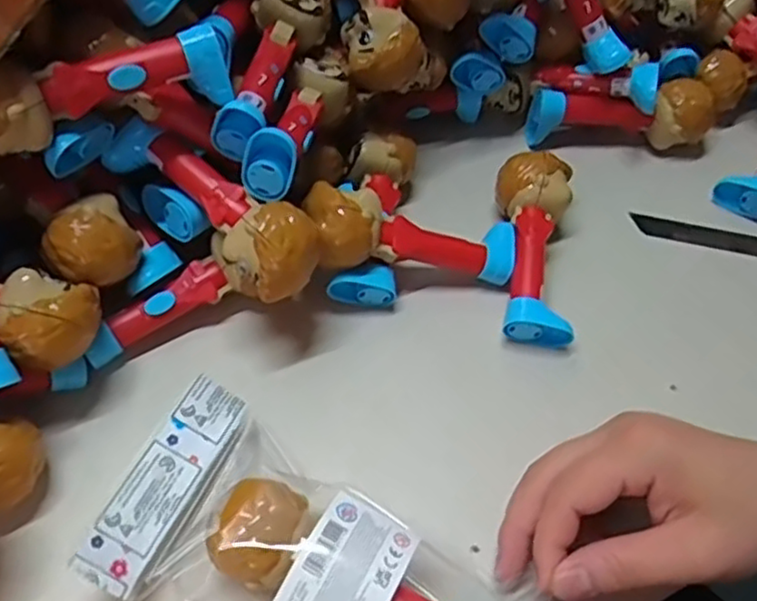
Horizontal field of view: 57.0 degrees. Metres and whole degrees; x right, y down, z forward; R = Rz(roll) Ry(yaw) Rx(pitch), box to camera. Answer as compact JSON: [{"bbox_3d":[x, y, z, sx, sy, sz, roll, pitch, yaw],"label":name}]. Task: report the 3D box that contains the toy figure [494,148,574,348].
[{"bbox_3d":[0.091,-0.034,0.406,0.042,0.041,0.113,7,55,1],"label":"toy figure"}]

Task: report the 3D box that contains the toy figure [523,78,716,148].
[{"bbox_3d":[0.167,-0.129,0.479,0.125,0.045,0.037,2,55,-3],"label":"toy figure"}]

